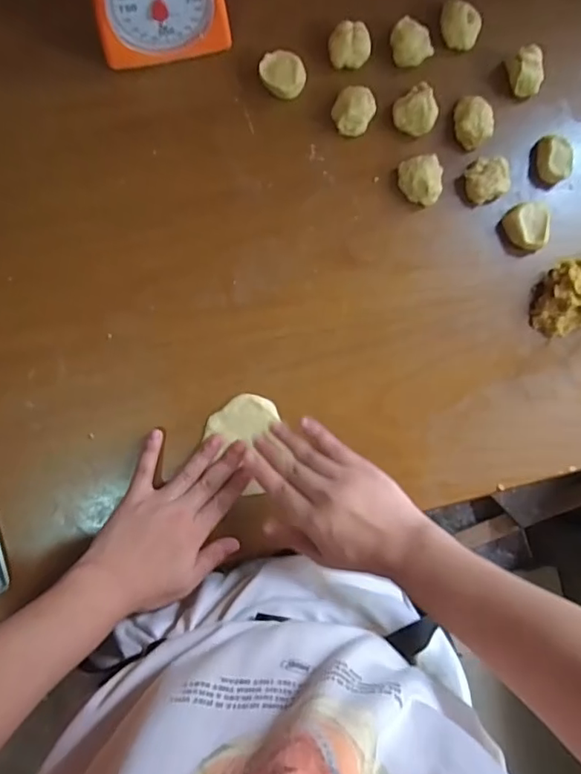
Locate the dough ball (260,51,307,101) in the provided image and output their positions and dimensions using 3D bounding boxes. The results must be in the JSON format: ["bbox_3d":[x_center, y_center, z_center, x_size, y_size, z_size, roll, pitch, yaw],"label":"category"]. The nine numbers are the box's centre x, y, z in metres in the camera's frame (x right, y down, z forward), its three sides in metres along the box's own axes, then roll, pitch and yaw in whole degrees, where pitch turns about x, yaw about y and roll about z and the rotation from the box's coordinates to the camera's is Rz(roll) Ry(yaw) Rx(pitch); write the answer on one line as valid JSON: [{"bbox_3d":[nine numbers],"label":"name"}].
[{"bbox_3d":[-0.007,-0.310,0.536,0.045,0.016,0.040,36,84,-3],"label":"dough ball"}]

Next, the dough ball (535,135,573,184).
[{"bbox_3d":[0.274,-0.237,0.564,0.037,0.019,0.042,9,86,-6],"label":"dough ball"}]

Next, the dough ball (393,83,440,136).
[{"bbox_3d":[0.130,-0.281,0.544,0.043,0.023,0.045,0,87,-6],"label":"dough ball"}]

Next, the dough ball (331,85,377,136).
[{"bbox_3d":[0.064,-0.278,0.541,0.039,0.020,0.045,30,84,-4],"label":"dough ball"}]

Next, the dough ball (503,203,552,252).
[{"bbox_3d":[0.245,-0.165,0.557,0.040,0.021,0.047,-26,90,-7],"label":"dough ball"}]

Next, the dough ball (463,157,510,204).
[{"bbox_3d":[0.201,-0.213,0.553,0.044,0.020,0.039,-28,90,-7],"label":"dough ball"}]

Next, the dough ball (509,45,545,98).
[{"bbox_3d":[0.244,-0.325,0.559,0.028,0.030,0.040,-19,89,-7],"label":"dough ball"}]

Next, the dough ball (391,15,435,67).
[{"bbox_3d":[0.122,-0.349,0.547,0.038,0.019,0.041,0,87,-6],"label":"dough ball"}]

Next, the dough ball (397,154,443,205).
[{"bbox_3d":[0.132,-0.209,0.545,0.042,0.024,0.044,0,87,-6],"label":"dough ball"}]

